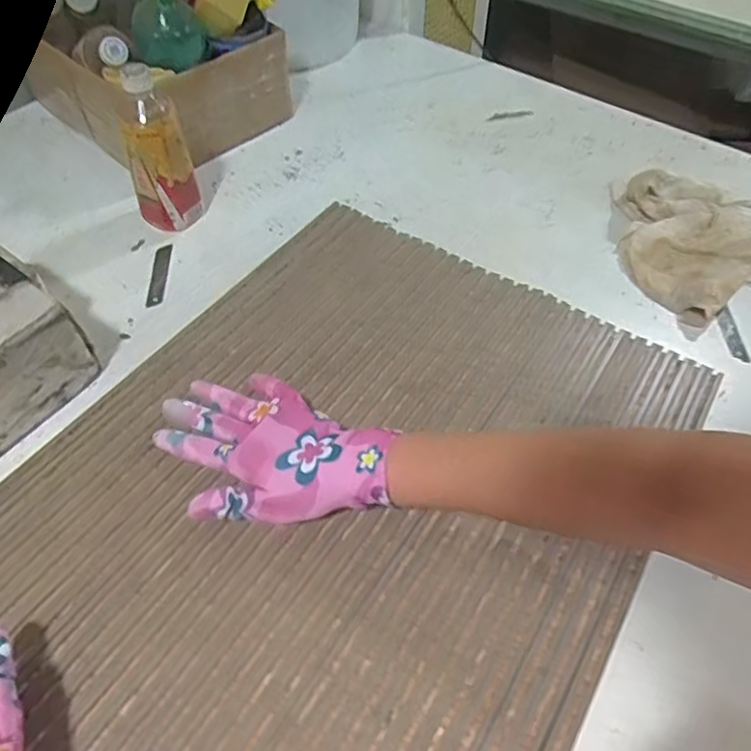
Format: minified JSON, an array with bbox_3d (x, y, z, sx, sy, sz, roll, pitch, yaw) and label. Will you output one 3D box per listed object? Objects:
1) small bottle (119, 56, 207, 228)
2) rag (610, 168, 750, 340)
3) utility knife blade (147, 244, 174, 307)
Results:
[{"bbox_3d":[-0.246,-0.249,0.708,0.063,0.178,0.058,17,53,10],"label":"small bottle"},{"bbox_3d":[0.387,-0.173,0.752,0.190,0.064,0.232,-18,55,-16],"label":"rag"},{"bbox_3d":[-0.247,-0.116,0.717,0.019,0.004,0.096,-1,52,-4],"label":"utility knife blade"}]

